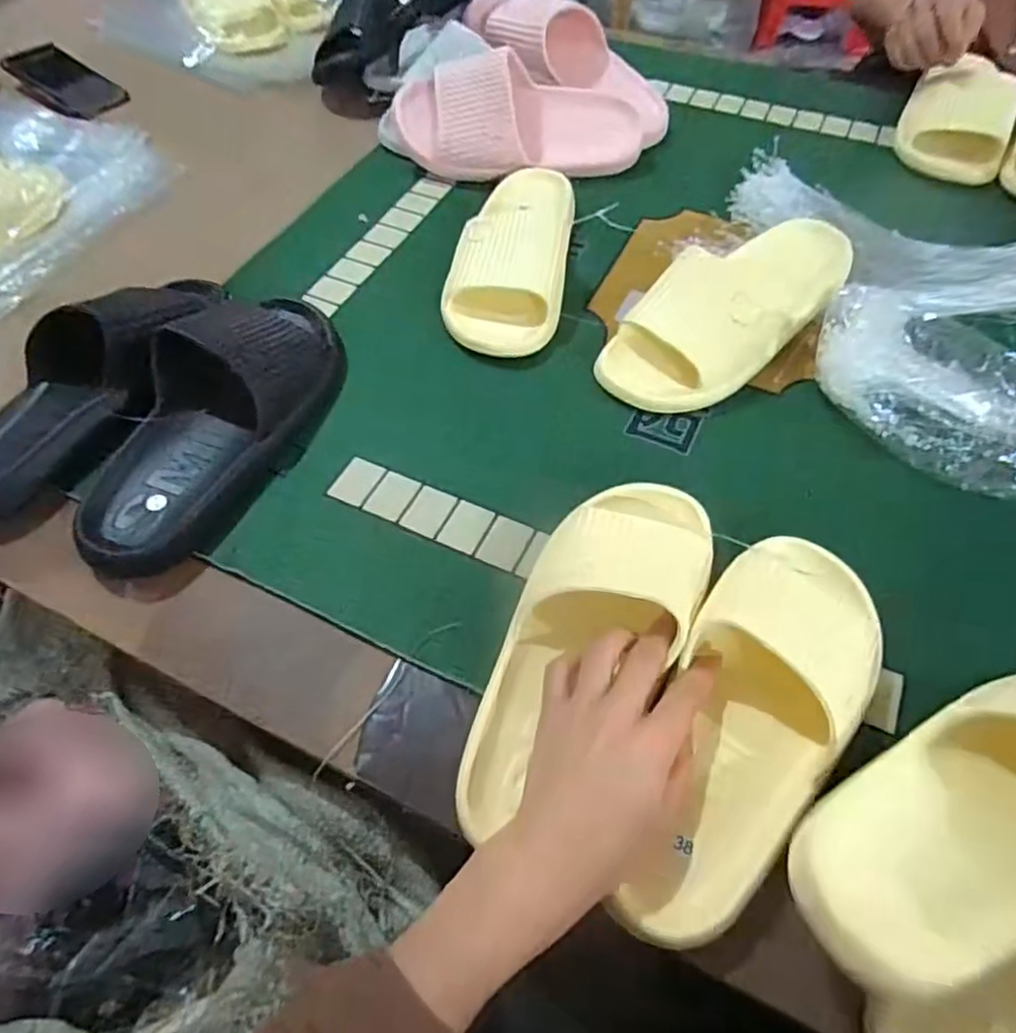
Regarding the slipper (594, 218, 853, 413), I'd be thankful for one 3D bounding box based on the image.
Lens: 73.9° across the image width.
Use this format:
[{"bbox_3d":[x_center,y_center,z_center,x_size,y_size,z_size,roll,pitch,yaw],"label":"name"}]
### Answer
[{"bbox_3d":[0.184,-0.174,0.549,0.241,0.063,0.101,-37,62,-20],"label":"slipper"}]

